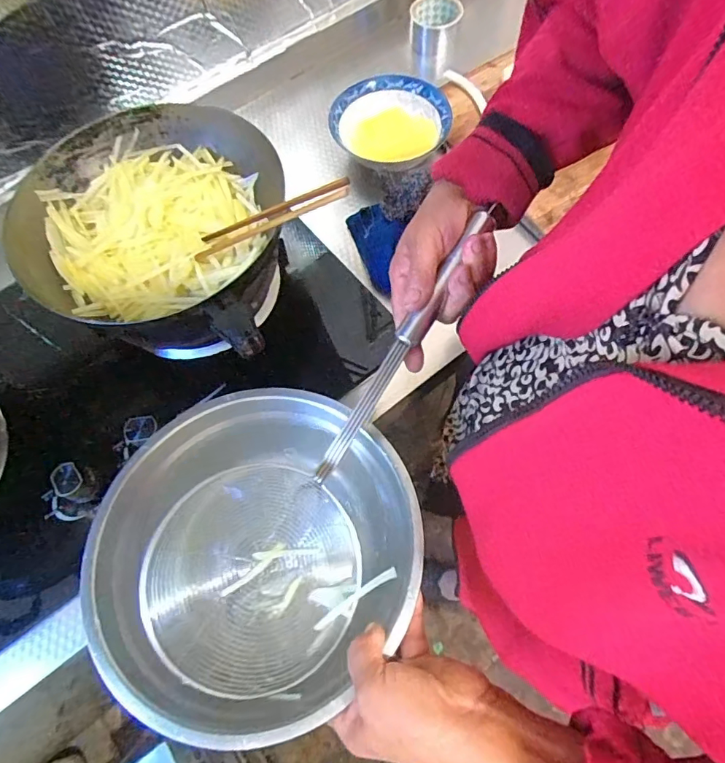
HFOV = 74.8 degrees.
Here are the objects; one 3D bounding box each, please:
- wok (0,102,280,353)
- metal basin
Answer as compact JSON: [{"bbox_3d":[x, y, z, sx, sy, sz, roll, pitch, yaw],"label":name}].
[{"bbox_3d":[-0.244,-0.176,0.585,0.296,0.136,0.278,-4,70,1],"label":"wok"},{"bbox_3d":[-0.084,0.124,0.377,0.245,0.075,0.235,-1,70,2],"label":"metal basin"}]

